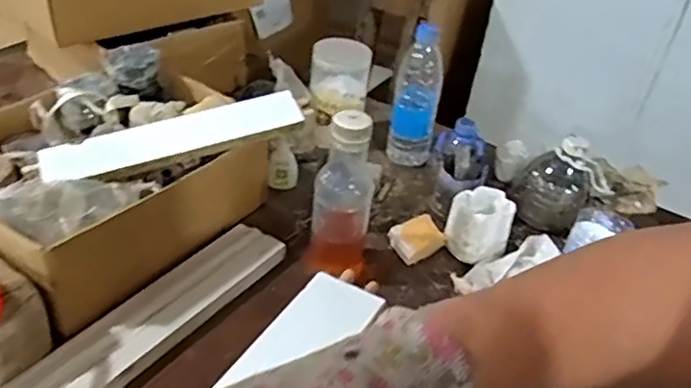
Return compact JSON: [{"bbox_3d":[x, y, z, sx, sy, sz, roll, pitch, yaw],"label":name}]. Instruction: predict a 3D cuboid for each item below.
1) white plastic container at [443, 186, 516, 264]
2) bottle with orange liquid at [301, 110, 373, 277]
[{"bbox_3d":[0.170,0.038,0.793,0.079,0.069,0.072,20,38,15],"label":"white plastic container"},{"bbox_3d":[-0.001,-0.003,0.696,0.066,0.199,0.066,9,36,1],"label":"bottle with orange liquid"}]

